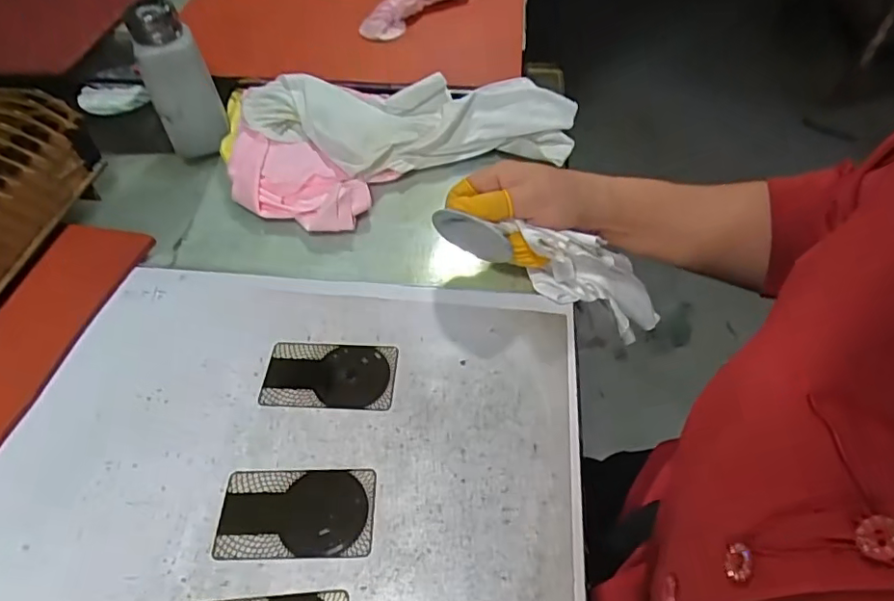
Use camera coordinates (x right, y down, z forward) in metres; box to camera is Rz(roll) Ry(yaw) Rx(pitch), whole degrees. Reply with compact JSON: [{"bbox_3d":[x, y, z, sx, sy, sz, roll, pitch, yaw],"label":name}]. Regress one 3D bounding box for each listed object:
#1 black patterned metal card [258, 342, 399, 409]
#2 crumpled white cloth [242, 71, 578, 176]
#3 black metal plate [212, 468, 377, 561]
[{"bbox_3d":[-0.078,0.049,0.369,0.086,0.004,0.049,2,52,3],"label":"black patterned metal card"},{"bbox_3d":[-0.035,-0.159,0.510,0.307,0.044,0.108,1,52,3],"label":"crumpled white cloth"},{"bbox_3d":[-0.085,0.118,0.311,0.086,0.004,0.049,-1,51,0],"label":"black metal plate"}]

